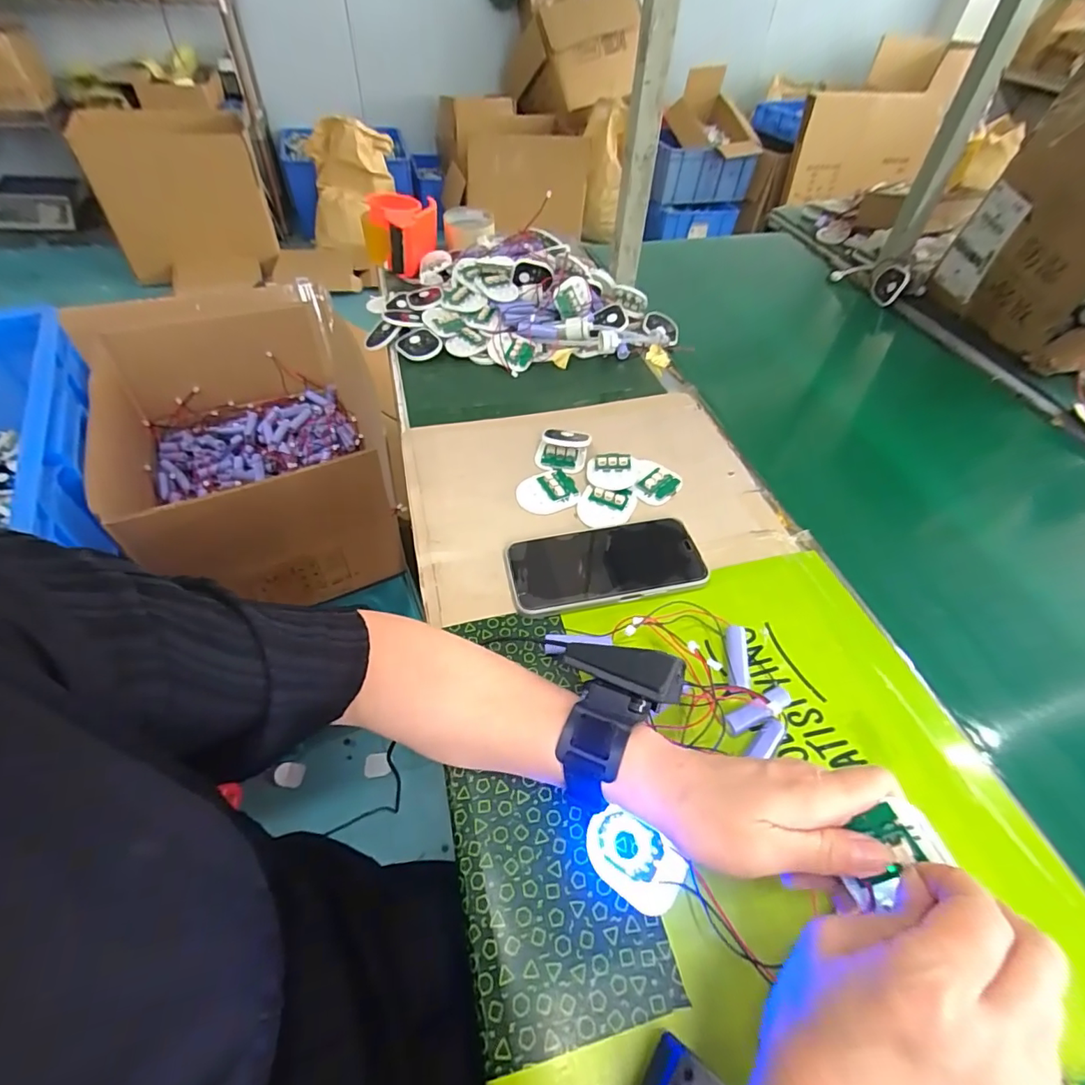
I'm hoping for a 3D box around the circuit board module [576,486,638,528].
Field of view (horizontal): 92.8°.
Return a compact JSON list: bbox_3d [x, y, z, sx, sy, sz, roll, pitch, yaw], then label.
[{"bbox_3d":[0.061,-0.032,0.483,0.054,0.015,0.041,7,49,4],"label":"circuit board module"}]

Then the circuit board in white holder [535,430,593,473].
[{"bbox_3d":[0.020,-0.095,0.526,0.050,0.020,0.050,12,49,9],"label":"circuit board in white holder"}]

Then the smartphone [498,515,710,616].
[{"bbox_3d":[0.053,0.017,0.435,0.161,0.012,0.075,-8,50,-9],"label":"smartphone"}]

